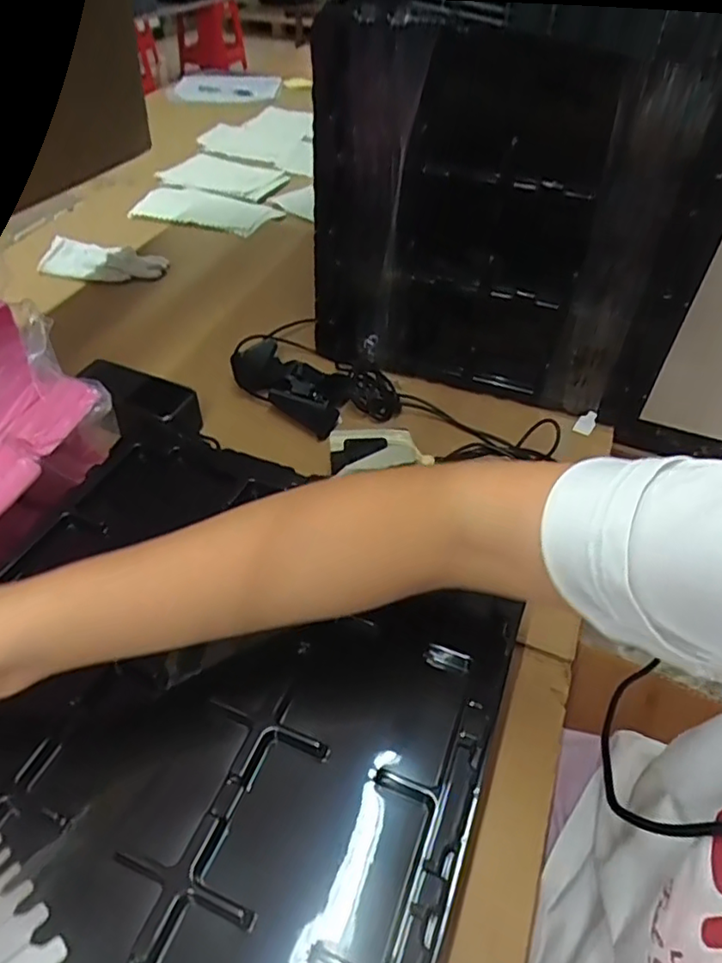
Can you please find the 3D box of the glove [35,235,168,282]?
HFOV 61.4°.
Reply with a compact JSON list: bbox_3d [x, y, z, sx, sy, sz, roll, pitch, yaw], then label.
[{"bbox_3d":[-0.362,-0.312,0.857,0.161,0.022,0.079,3,46,0],"label":"glove"}]

